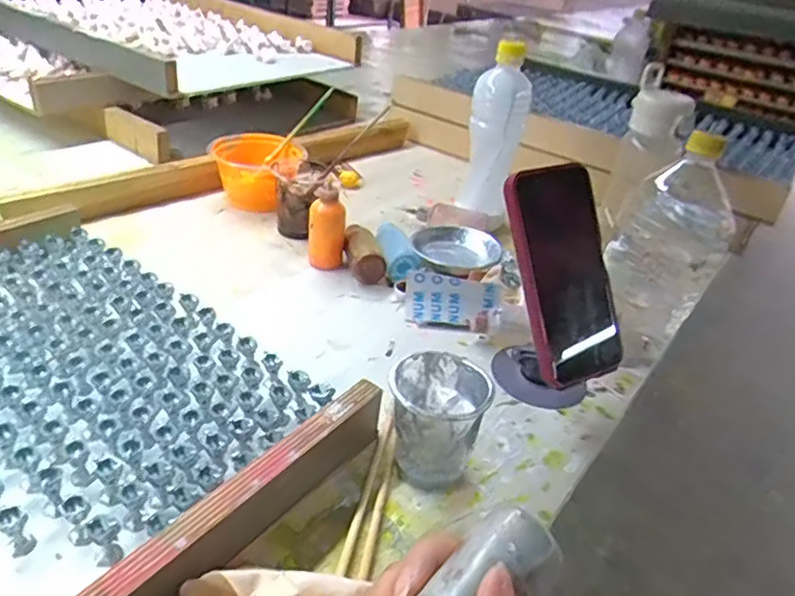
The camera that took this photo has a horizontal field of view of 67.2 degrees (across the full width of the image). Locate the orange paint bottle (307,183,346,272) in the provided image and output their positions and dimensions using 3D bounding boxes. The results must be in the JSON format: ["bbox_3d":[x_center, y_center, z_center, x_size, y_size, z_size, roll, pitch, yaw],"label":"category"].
[{"bbox_3d":[-0.075,-0.071,0.627,0.039,0.083,0.030,2,33,-9],"label":"orange paint bottle"}]

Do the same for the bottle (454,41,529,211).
[{"bbox_3d":[0.118,-0.199,0.731,0.064,0.203,0.059,11,33,3],"label":"bottle"}]

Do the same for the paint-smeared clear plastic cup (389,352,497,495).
[{"bbox_3d":[0.024,0.088,0.405,0.063,0.080,0.066,5,32,-3],"label":"paint-smeared clear plastic cup"}]

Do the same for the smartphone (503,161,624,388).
[{"bbox_3d":[0.133,-0.019,0.467,0.087,0.167,0.017,-13,3,-27],"label":"smartphone"}]

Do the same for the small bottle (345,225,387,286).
[{"bbox_3d":[-0.038,-0.049,0.651,0.035,0.030,0.084,-1,33,-13],"label":"small bottle"}]

